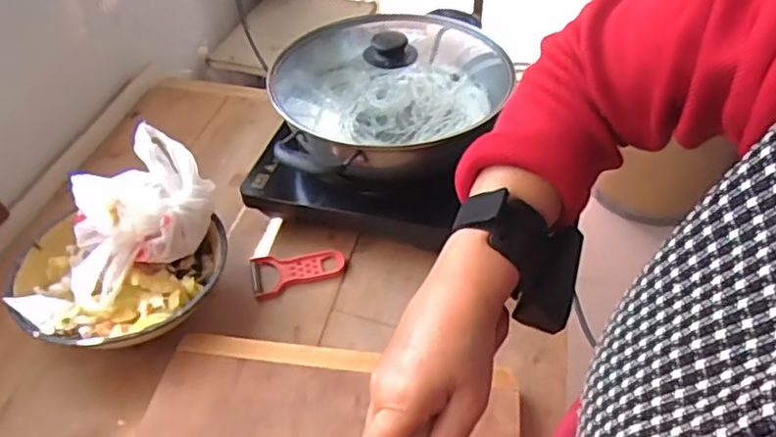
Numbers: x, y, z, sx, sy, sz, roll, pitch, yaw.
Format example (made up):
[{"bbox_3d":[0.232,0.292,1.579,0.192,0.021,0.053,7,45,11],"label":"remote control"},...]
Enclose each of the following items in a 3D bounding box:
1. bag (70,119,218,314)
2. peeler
[{"bbox_3d":[-0.246,-0.007,0.614,0.150,0.079,0.136,-25,49,-21],"label":"bag"},{"bbox_3d":[-0.097,0.056,0.685,0.099,0.009,0.050,-10,45,-7],"label":"peeler"}]

